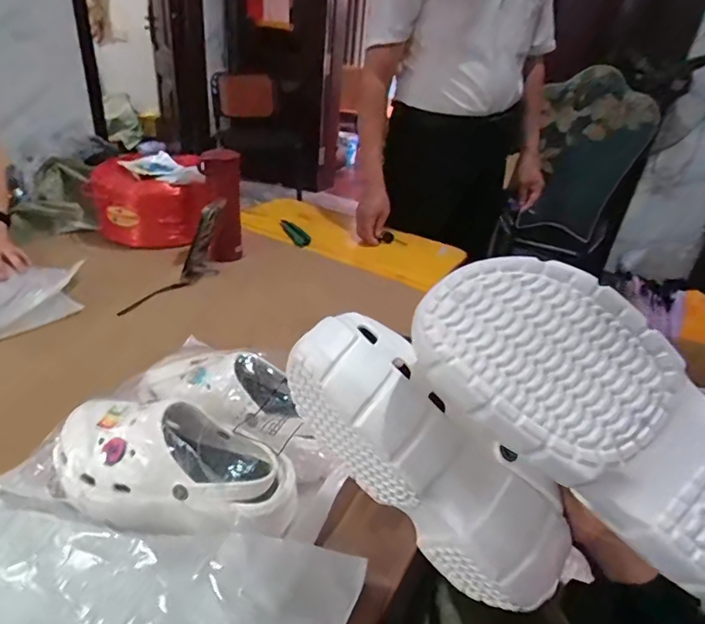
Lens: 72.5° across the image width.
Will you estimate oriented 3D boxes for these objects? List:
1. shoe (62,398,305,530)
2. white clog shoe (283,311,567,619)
[{"bbox_3d":[-0.181,0.147,0.484,0.255,0.085,0.100,10,31,4],"label":"shoe"},{"bbox_3d":[0.041,0.112,0.361,0.235,0.097,0.084,46,39,3],"label":"white clog shoe"}]

